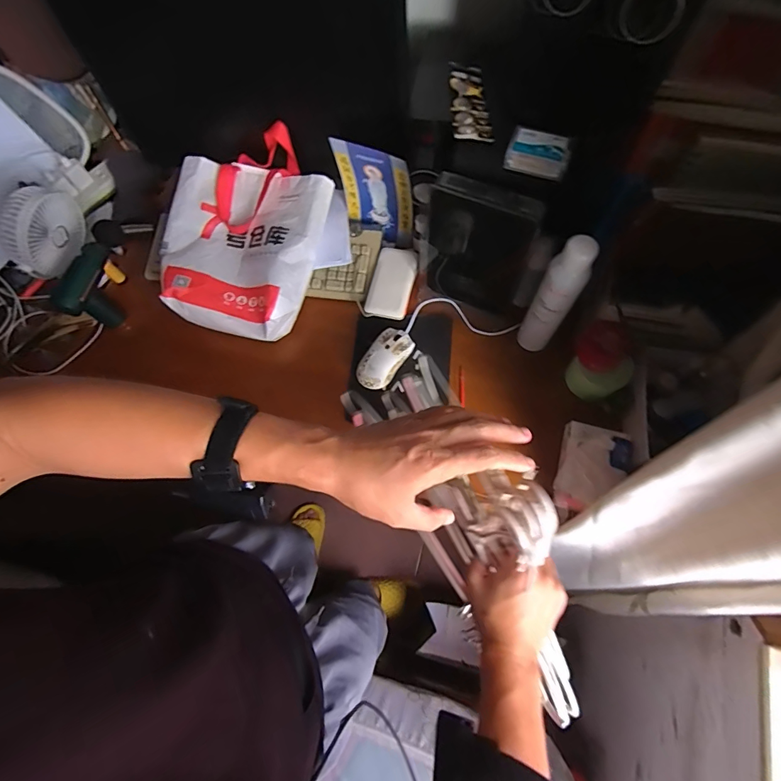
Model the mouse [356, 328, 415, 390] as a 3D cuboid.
[{"bbox_3d":[-0.009,-0.059,0.727,0.060,0.035,0.118,32,74,13],"label":"mouse"}]

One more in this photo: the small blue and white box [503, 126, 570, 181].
[{"bbox_3d":[0.202,-0.325,0.563,0.081,0.032,0.046,16,71,9],"label":"small blue and white box"}]

